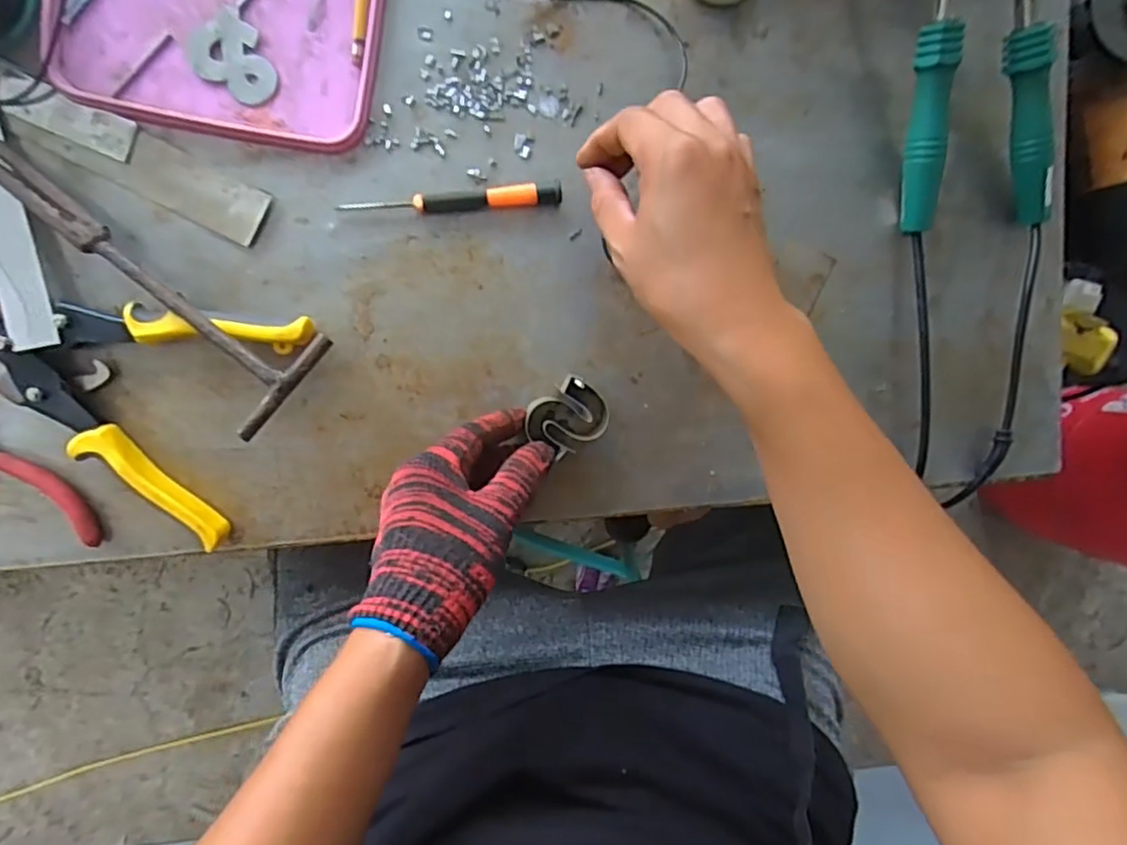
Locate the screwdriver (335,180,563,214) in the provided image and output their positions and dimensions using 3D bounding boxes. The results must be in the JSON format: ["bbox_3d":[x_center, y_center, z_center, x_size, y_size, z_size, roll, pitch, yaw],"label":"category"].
[{"bbox_3d":[-0.072,-0.144,0.426,0.141,0.014,0.012,-7,96,-8],"label":"screwdriver"}]

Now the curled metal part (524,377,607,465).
[{"bbox_3d":[0.003,-0.003,0.444,0.050,0.024,0.043,-40,99,-3],"label":"curled metal part"}]

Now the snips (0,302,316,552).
[{"bbox_3d":[-0.285,-0.036,0.403,0.215,0.028,0.150,25,91,-10],"label":"snips"}]

